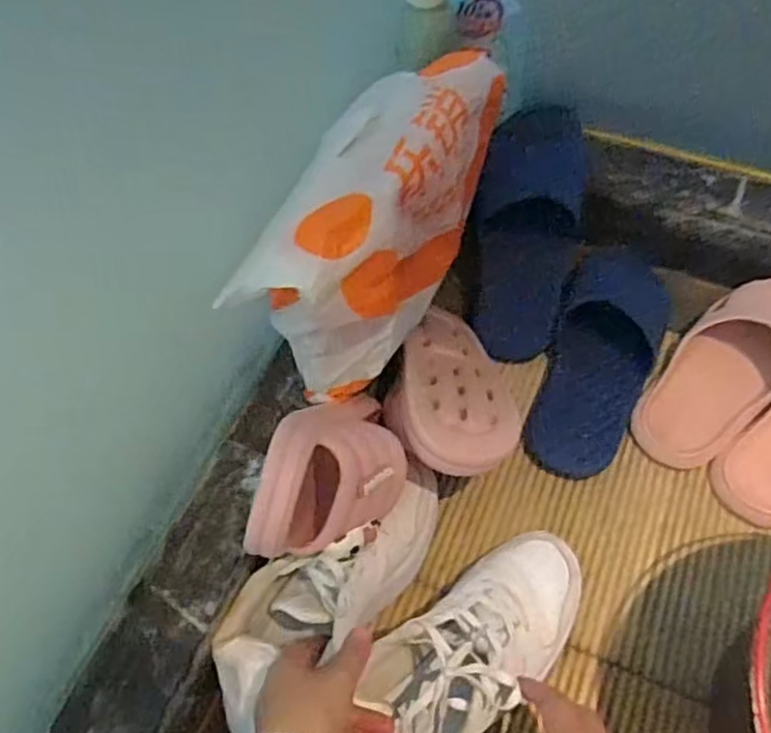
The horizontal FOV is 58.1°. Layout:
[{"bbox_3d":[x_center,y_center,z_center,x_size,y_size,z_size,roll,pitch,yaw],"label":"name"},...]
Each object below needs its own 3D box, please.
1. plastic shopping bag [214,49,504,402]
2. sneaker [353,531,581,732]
[{"bbox_3d":[-0.008,-0.114,0.569,0.094,0.203,0.259,28,61,18],"label":"plastic shopping bag"},{"bbox_3d":[0.062,0.219,0.527,0.100,0.079,0.249,37,60,22],"label":"sneaker"}]

